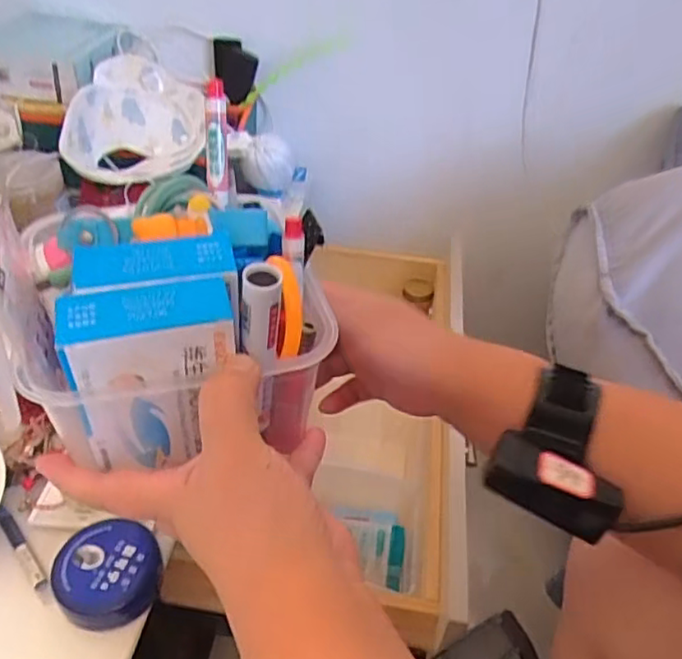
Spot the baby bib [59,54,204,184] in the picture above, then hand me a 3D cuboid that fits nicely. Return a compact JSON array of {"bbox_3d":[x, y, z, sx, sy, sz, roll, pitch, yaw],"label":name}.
[{"bbox_3d":[-0.243,-0.243,0.754,0.168,0.087,0.182,-7,41,-13],"label":"baby bib"}]

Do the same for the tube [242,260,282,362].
[{"bbox_3d":[-0.034,-0.007,0.279,0.017,0.043,0.015,11,40,8],"label":"tube"}]

